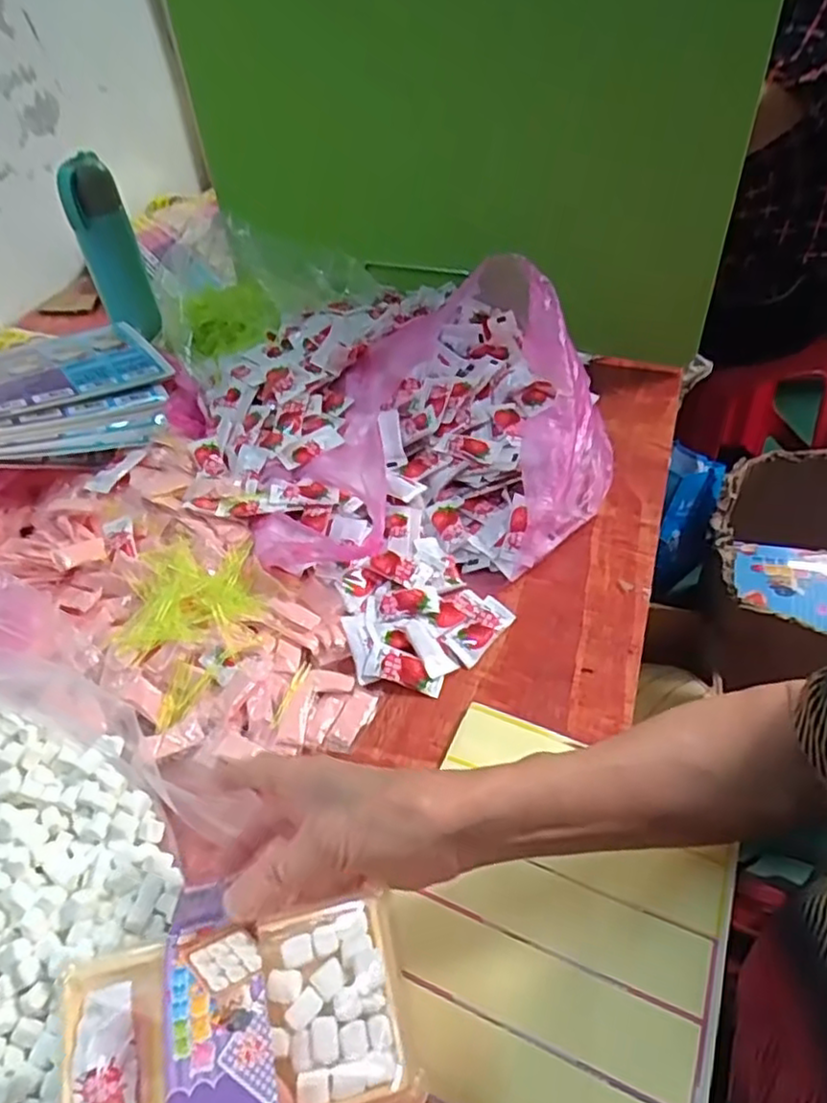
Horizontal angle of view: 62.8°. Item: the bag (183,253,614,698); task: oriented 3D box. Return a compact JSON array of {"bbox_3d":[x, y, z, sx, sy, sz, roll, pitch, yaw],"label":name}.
[{"bbox_3d":[-0.030,-0.119,0.598,0.369,0.130,0.352,26,53,27],"label":"bag"}]

